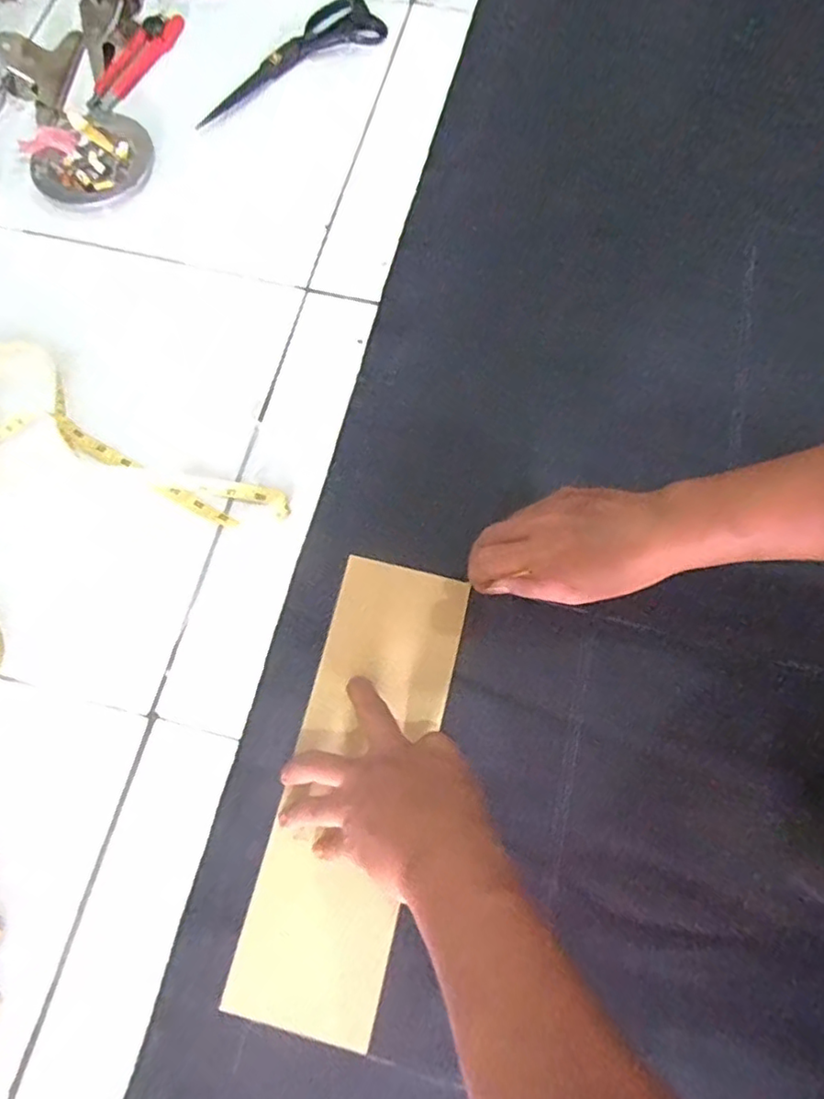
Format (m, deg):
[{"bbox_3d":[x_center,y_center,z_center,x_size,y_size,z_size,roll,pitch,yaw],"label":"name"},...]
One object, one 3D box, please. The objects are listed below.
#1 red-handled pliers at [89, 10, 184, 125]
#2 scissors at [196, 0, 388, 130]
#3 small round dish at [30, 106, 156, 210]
[{"bbox_3d":[-0.301,-0.518,0.646,0.048,0.011,0.161,25,75,8],"label":"red-handled pliers"},{"bbox_3d":[-0.138,-0.531,0.653,0.230,0.016,0.077,-31,75,-8],"label":"scissors"},{"bbox_3d":[-0.312,-0.389,0.608,0.099,0.016,0.110,24,75,8],"label":"small round dish"}]

